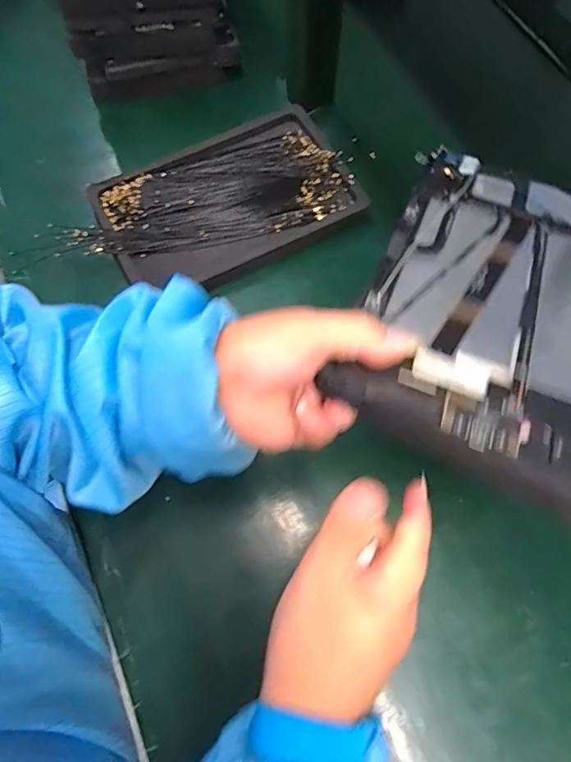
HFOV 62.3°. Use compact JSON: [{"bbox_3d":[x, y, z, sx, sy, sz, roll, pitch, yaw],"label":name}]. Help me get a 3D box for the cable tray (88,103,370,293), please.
[{"bbox_3d":[-0.057,-0.183,0.480,0.245,0.022,0.160,-29,71,-10],"label":"cable tray"}]

